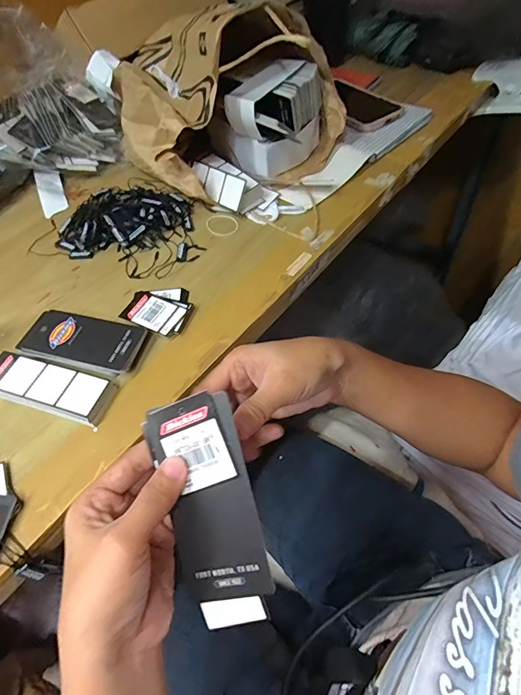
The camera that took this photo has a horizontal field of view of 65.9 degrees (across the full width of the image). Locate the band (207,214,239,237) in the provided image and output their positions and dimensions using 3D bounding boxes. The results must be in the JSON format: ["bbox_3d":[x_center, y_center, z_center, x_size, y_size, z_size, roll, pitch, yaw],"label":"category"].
[{"bbox_3d":[-0.045,-0.146,0.478,0.040,0.005,0.032,32,63,23],"label":"band"}]

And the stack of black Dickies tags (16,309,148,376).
[{"bbox_3d":[-0.168,-0.006,0.377,0.115,0.010,0.053,13,57,13],"label":"stack of black Dickies tags"}]

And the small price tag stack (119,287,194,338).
[{"bbox_3d":[-0.102,-0.040,0.402,0.066,0.009,0.061,14,58,14],"label":"small price tag stack"}]

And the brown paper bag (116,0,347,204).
[{"bbox_3d":[-0.058,-0.314,0.497,0.217,0.157,0.275,-41,62,-21],"label":"brown paper bag"}]

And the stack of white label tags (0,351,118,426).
[{"bbox_3d":[-0.189,0.035,0.354,0.122,0.014,0.042,13,57,13],"label":"stack of white label tags"}]

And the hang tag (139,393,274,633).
[{"bbox_3d":[-0.027,0.088,0.219,0.050,0.004,0.123,-18,86,11],"label":"hang tag"}]

